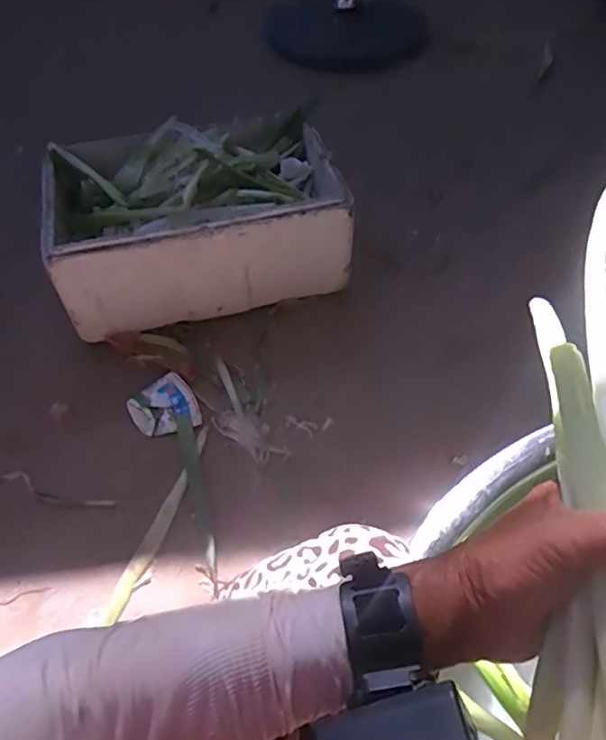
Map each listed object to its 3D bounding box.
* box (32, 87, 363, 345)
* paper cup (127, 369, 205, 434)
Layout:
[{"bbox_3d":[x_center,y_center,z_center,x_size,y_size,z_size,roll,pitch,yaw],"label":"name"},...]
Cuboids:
[{"bbox_3d":[-0.201,-0.285,1.077,0.502,0.201,0.414,-15,53,-11],"label":"box"},{"bbox_3d":[-0.215,0.053,0.886,0.095,0.024,0.109,-25,55,-18],"label":"paper cup"}]

